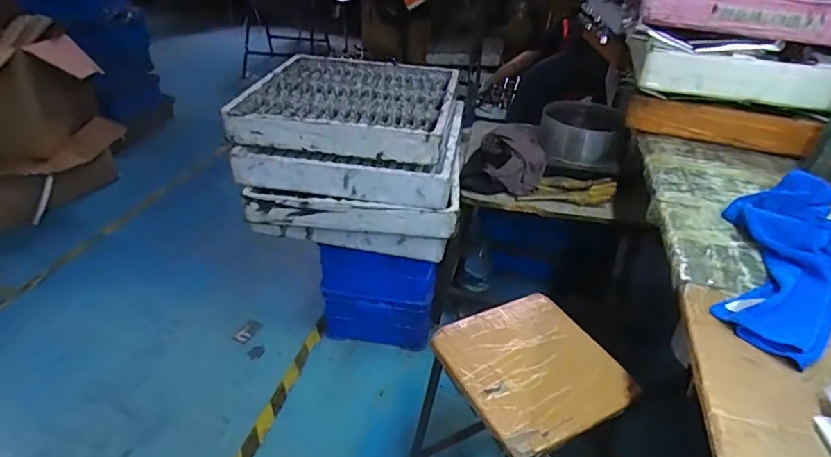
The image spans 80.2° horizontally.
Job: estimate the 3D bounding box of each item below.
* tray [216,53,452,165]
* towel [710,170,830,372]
[{"bbox_3d":[-0.165,-0.363,1.407,0.547,0.075,0.558,8,34,5],"label":"tray"},{"bbox_3d":[0.588,0.028,0.795,0.186,0.066,0.477,29,41,32],"label":"towel"}]

